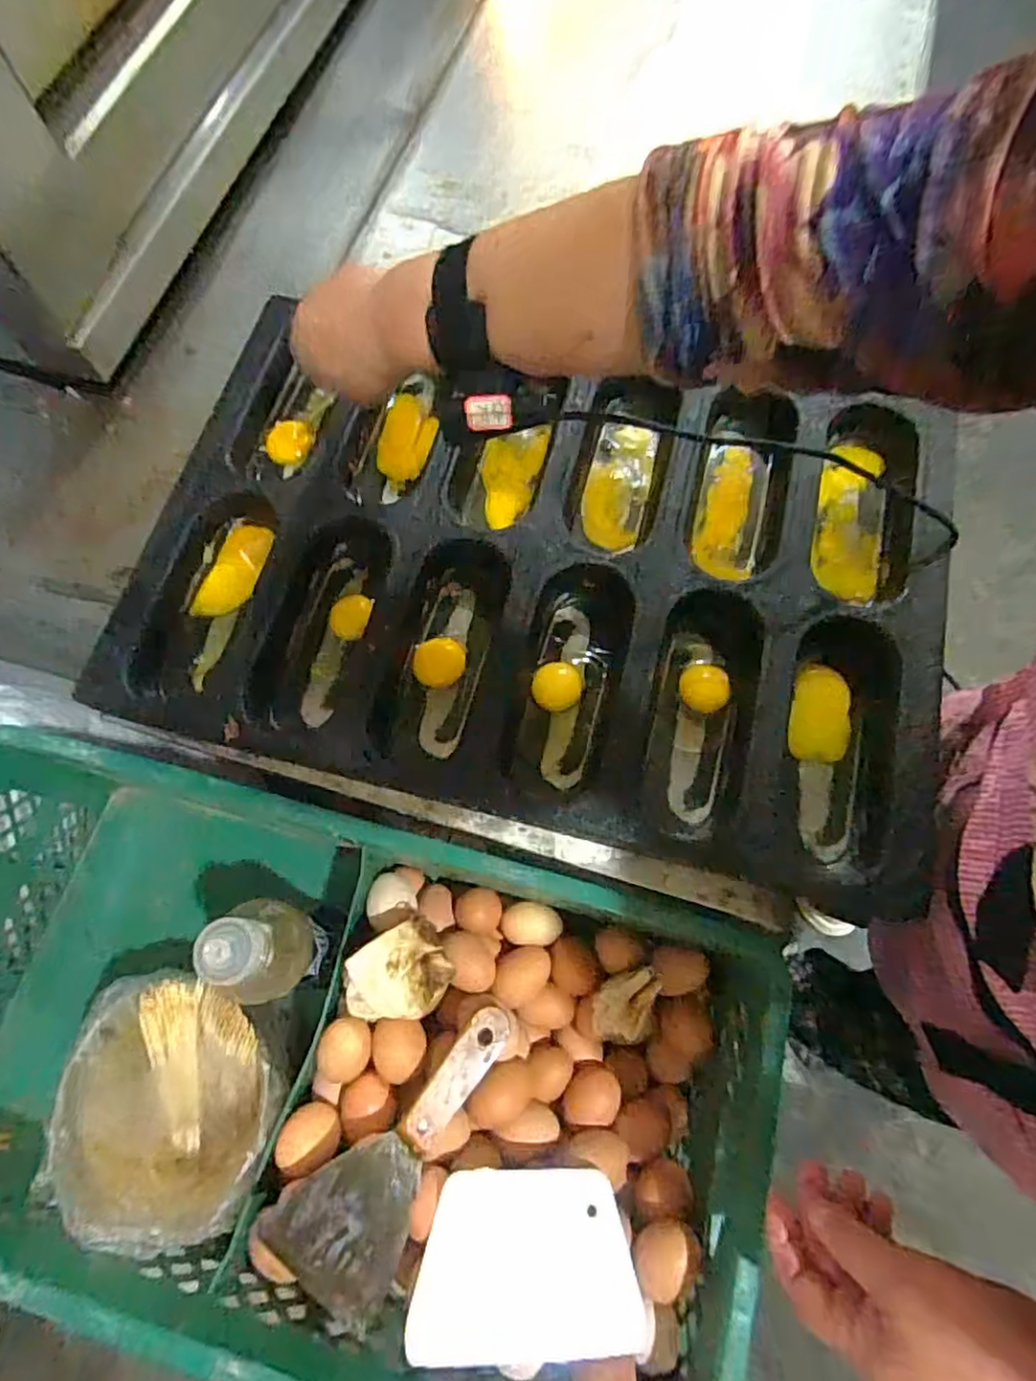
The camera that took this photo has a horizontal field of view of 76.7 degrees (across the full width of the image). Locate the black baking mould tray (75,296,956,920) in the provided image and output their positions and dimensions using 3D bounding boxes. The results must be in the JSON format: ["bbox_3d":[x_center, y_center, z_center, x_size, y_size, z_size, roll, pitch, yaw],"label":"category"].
[{"bbox_3d":[0.013,-0.096,0.516,0.598,0.051,0.388,13,72,6],"label":"black baking mould tray"}]

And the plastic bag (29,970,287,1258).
[{"bbox_3d":[-0.262,0.317,0.512,0.168,0.084,0.168,4,72,3],"label":"plastic bag"}]

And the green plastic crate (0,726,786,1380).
[{"bbox_3d":[-0.171,0.276,0.533,0.671,0.201,0.336,13,72,6],"label":"green plastic crate"}]

